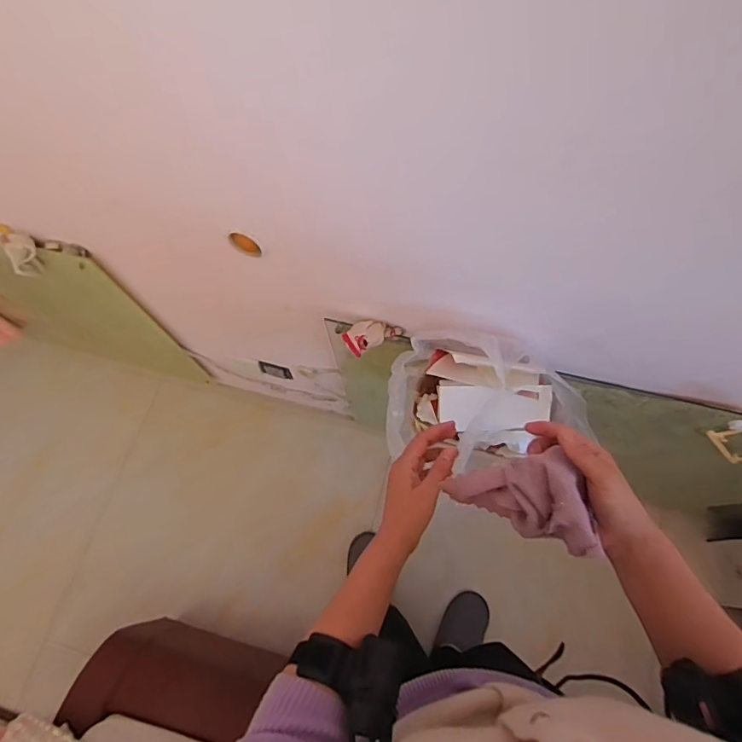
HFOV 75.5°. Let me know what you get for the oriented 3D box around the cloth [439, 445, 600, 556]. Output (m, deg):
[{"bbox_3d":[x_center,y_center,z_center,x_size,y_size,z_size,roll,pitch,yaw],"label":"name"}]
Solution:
[{"bbox_3d":[0.152,0.118,0.465,0.137,0.066,0.071,28,73,12],"label":"cloth"}]

